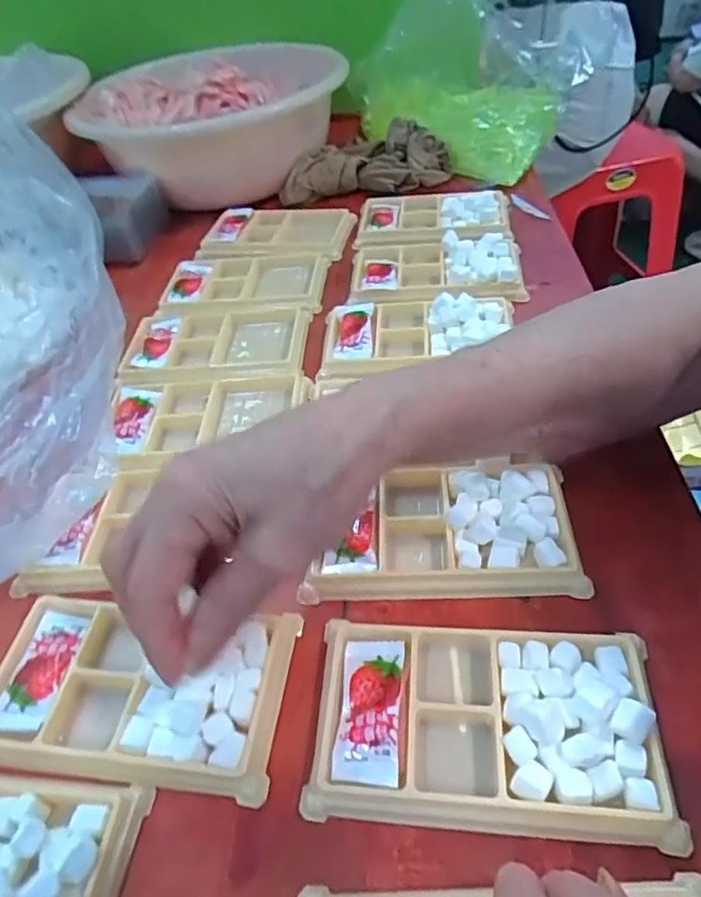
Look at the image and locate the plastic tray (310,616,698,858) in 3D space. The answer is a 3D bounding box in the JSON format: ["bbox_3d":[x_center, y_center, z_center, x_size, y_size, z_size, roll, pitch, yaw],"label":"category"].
[{"bbox_3d":[0.052,0.106,0.237,0.133,0.018,0.076,1,46,9],"label":"plastic tray"}]

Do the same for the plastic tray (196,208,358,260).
[{"bbox_3d":[-0.068,-0.201,0.554,0.136,0.012,0.079,1,47,9],"label":"plastic tray"}]

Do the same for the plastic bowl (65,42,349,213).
[{"bbox_3d":[-0.130,-0.338,0.623,0.273,0.086,0.228,-27,49,-17],"label":"plastic bowl"}]

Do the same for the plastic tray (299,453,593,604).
[{"bbox_3d":[0.046,0.037,0.302,0.132,0.020,0.074,-2,46,6],"label":"plastic tray"}]

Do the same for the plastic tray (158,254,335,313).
[{"bbox_3d":[-0.087,-0.141,0.500,0.125,0.018,0.074,-2,46,7],"label":"plastic tray"}]

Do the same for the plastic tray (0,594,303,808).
[{"bbox_3d":[-0.095,0.105,0.266,0.131,0.014,0.077,2,48,8],"label":"plastic tray"}]

